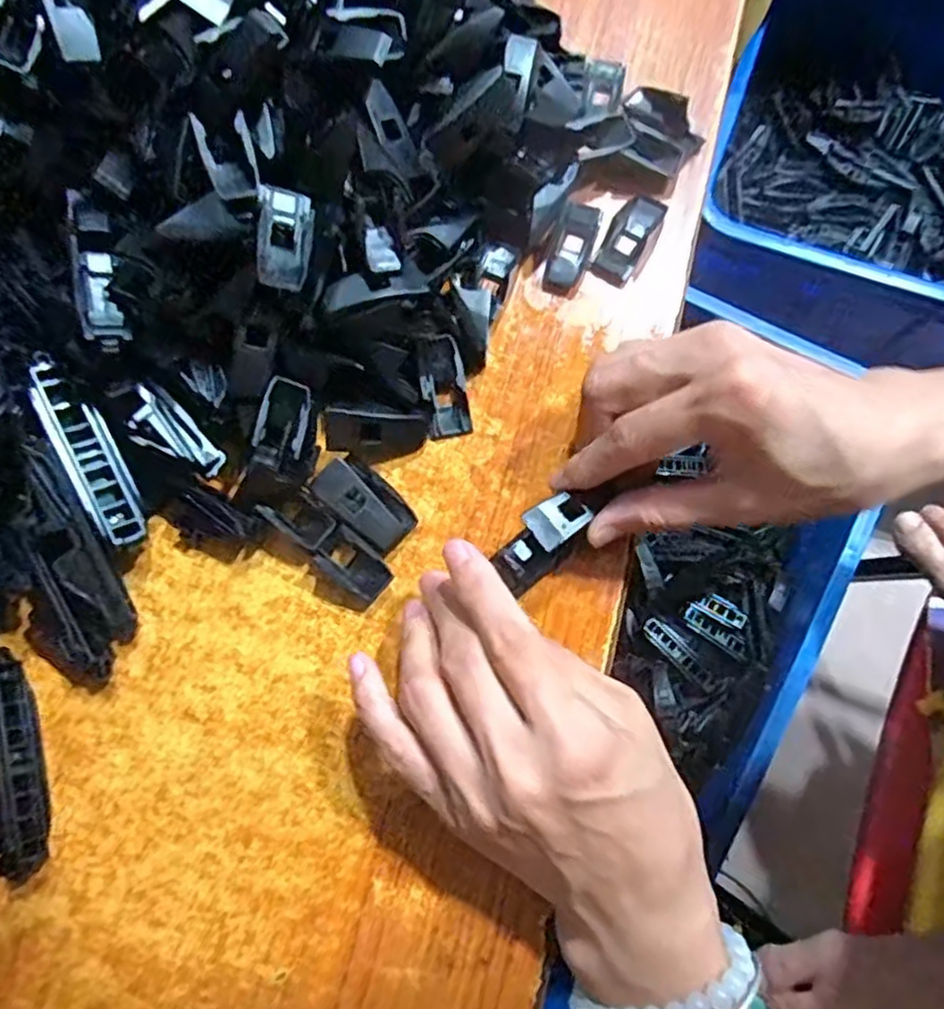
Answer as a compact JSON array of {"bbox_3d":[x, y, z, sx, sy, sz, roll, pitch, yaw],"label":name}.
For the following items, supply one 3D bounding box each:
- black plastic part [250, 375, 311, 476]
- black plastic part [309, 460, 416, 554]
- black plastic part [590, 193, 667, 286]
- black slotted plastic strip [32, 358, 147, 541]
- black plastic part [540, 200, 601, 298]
[{"bbox_3d":[-0.072,-0.032,0.262,0.017,0.010,0.032,17,78,5],"label":"black plastic part"},{"bbox_3d":[-0.043,0.000,0.279,0.040,0.016,0.022,40,81,9],"label":"black plastic part"},{"bbox_3d":[0.070,-0.119,0.307,0.018,0.006,0.044,30,80,8],"label":"black plastic part"},{"bbox_3d":[-0.150,-0.020,0.268,0.019,0.004,0.073,-27,96,-27],"label":"black slotted plastic strip"},{"bbox_3d":[0.044,-0.115,0.307,0.018,0.006,0.044,16,78,5],"label":"black plastic part"}]

